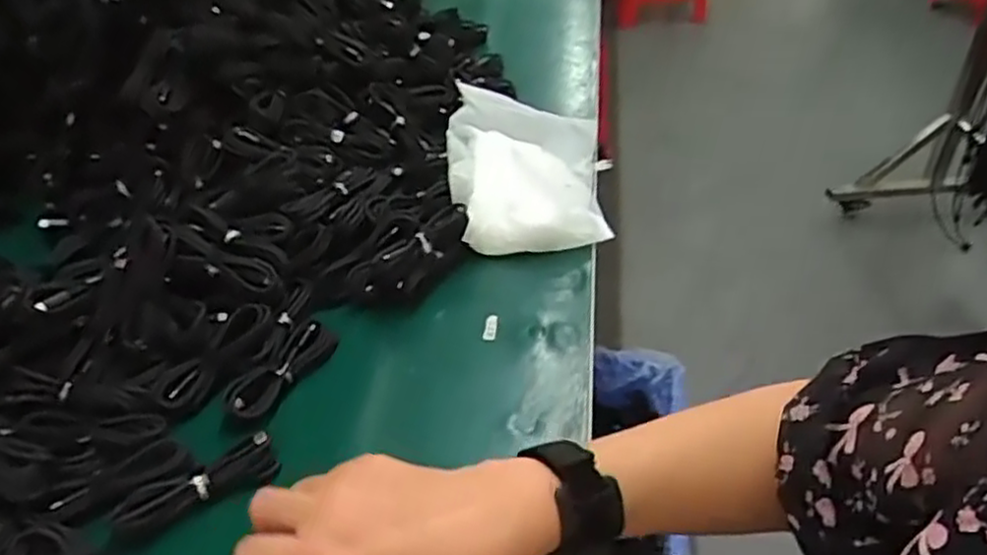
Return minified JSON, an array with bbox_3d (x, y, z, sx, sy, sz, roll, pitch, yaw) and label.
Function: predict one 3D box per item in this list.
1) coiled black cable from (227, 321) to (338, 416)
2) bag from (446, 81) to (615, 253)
[{"bbox_3d":[-0.166,0.072,0.576,0.036,0.013,0.100,22,46,28],"label":"coiled black cable"},{"bbox_3d":[0.035,-0.111,0.771,0.162,0.075,0.240,-3,39,1],"label":"bag"}]

